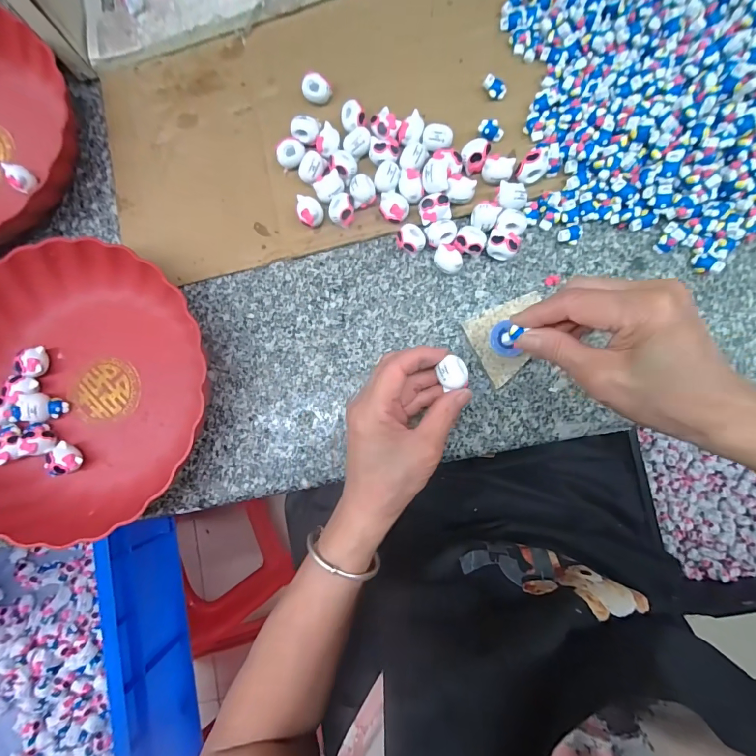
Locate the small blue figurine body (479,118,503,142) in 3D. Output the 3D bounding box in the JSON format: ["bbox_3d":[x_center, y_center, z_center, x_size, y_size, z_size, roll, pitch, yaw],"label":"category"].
[{"bbox_3d":[0.099,-0.215,0.336,0.022,0.016,0.011,9,86,4],"label":"small blue figurine body"}]

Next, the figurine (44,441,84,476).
[{"bbox_3d":[-0.277,0.072,0.339,0.022,0.024,0.024,0,86,4],"label":"figurine"}]

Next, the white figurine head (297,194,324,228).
[{"bbox_3d":[-0.060,-0.147,0.341,0.022,0.021,0.026,-30,84,1],"label":"white figurine head"}]

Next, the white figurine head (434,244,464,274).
[{"bbox_3d":[0.061,-0.101,0.334,0.020,0.018,0.026,-42,84,0],"label":"white figurine head"}]

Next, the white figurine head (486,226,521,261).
[{"bbox_3d":[0.107,-0.114,0.330,0.025,0.022,0.024,0,86,4],"label":"white figurine head"}]

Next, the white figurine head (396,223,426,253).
[{"bbox_3d":[0.029,-0.121,0.338,0.024,0.020,0.022,0,86,4],"label":"white figurine head"}]

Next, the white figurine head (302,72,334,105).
[{"bbox_3d":[-0.055,-0.262,0.348,0.025,0.019,0.018,-16,85,2],"label":"white figurine head"}]

